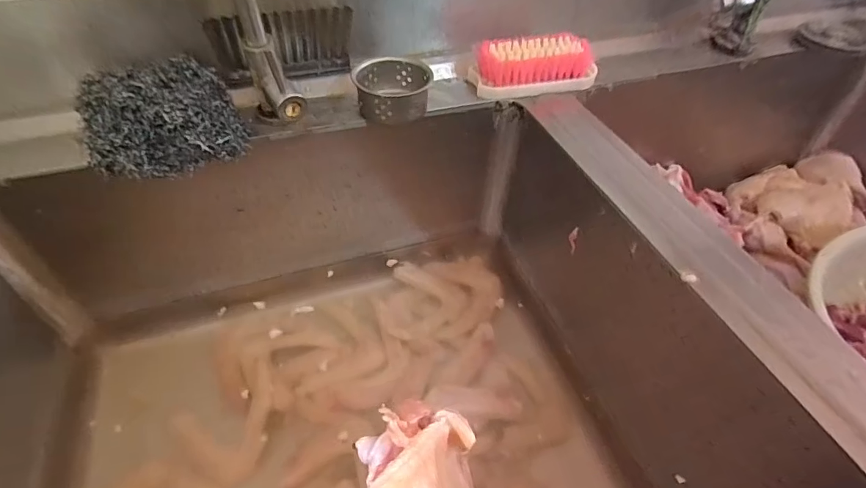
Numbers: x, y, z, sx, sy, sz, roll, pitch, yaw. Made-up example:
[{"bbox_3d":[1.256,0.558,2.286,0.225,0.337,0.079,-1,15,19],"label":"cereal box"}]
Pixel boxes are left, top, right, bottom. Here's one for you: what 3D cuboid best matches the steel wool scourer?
[{"bbox_3d":[-0.229,-0.108,0.394,0.116,0.060,0.083,-21,51,-20],"label":"steel wool scourer"}]

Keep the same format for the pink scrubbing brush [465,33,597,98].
[{"bbox_3d":[0.109,-0.186,0.489,0.131,0.043,0.059,-14,49,-14],"label":"pink scrubbing brush"}]

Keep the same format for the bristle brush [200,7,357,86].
[{"bbox_3d":[-0.138,-0.180,0.435,0.120,0.106,0.013,-12,80,-14],"label":"bristle brush"}]

